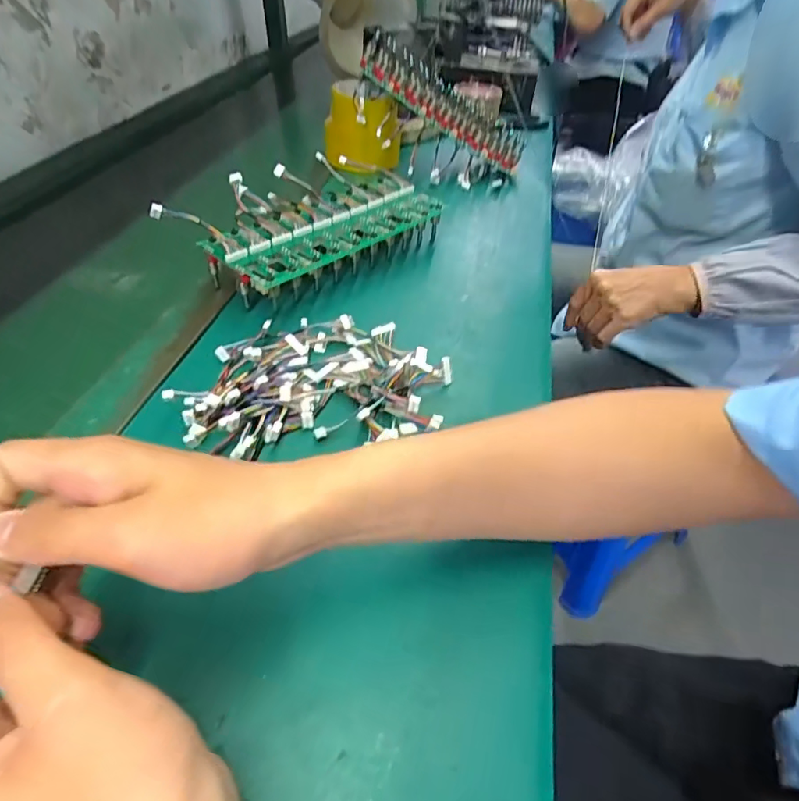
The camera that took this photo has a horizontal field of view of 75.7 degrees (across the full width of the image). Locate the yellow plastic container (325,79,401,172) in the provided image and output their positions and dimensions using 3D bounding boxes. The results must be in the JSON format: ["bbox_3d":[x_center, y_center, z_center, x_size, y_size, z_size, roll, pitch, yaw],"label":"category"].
[{"bbox_3d":[-0.053,-0.379,0.728,0.108,0.101,0.105,-4,43,-3],"label":"yellow plastic container"}]

